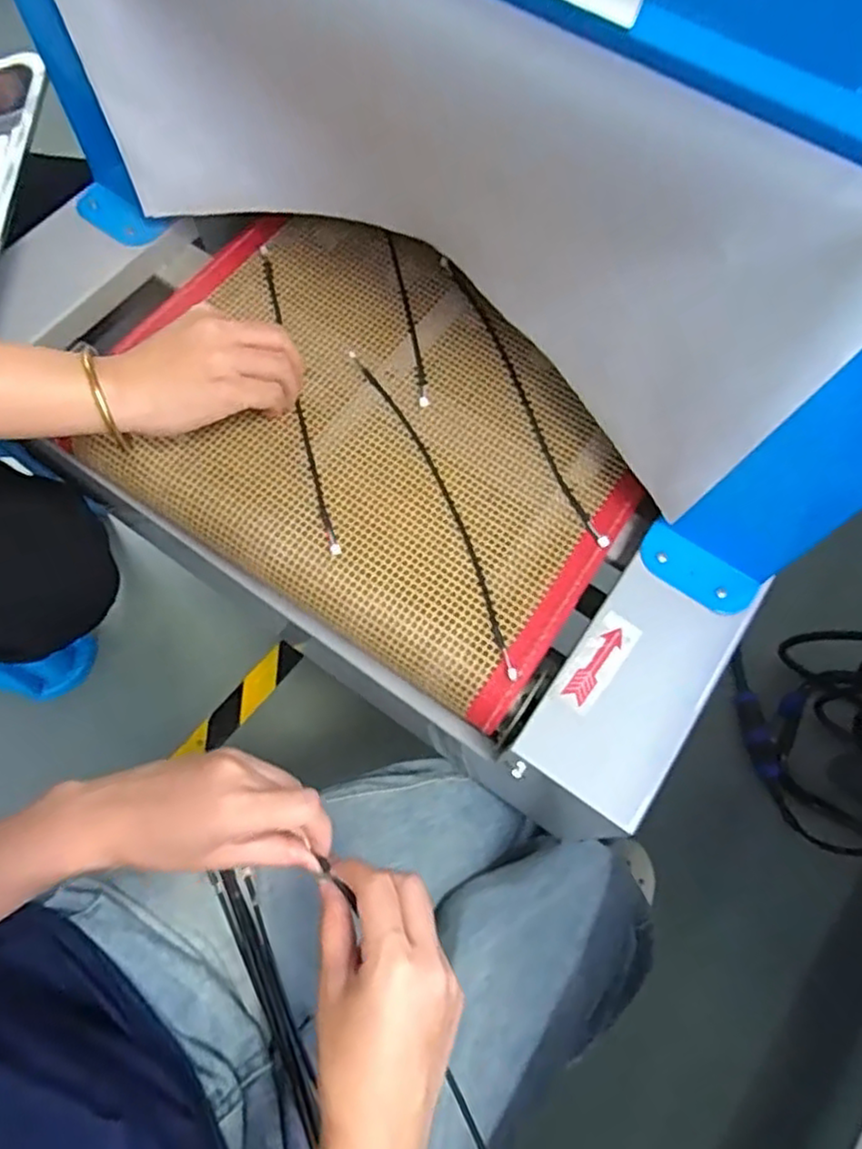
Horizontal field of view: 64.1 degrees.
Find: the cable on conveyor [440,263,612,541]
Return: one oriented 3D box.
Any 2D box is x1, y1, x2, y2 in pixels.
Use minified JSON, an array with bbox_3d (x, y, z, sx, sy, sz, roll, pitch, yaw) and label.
[{"bbox_3d":[0.070,-0.139,0.523,0.016,0.013,0.272,-21,70,-10],"label":"cable on conveyor"}]

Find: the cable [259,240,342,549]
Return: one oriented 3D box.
[{"bbox_3d":[-0.101,-0.139,0.516,0.007,0.018,0.280,-14,69,-7],"label":"cable"}]

